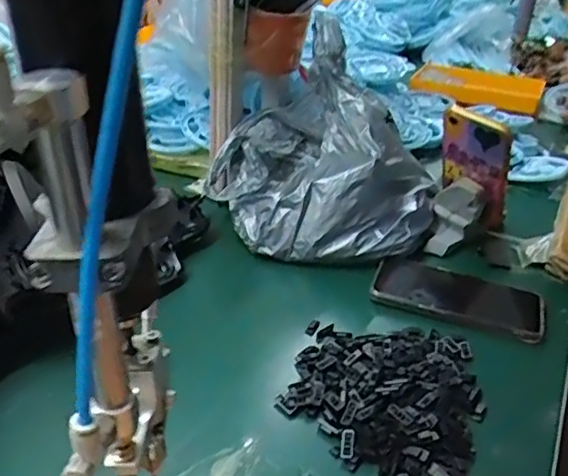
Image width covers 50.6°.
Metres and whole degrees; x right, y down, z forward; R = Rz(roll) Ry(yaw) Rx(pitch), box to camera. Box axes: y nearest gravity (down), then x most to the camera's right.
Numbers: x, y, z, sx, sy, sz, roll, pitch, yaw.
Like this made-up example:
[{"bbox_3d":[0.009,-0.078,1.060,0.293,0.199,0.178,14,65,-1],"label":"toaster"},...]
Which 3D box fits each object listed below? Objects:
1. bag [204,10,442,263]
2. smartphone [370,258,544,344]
[{"bbox_3d":[0.046,-0.104,0.646,0.227,0.191,0.207,-10,34,-23],"label":"bag"},{"bbox_3d":[0.169,0.054,0.585,0.157,0.012,0.083,18,34,22],"label":"smartphone"}]

